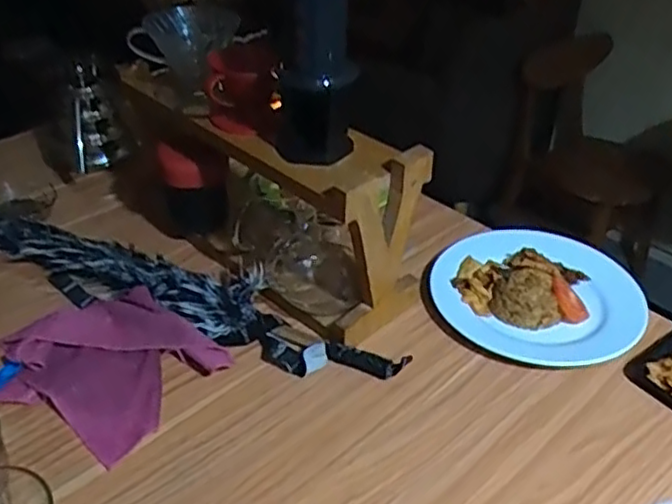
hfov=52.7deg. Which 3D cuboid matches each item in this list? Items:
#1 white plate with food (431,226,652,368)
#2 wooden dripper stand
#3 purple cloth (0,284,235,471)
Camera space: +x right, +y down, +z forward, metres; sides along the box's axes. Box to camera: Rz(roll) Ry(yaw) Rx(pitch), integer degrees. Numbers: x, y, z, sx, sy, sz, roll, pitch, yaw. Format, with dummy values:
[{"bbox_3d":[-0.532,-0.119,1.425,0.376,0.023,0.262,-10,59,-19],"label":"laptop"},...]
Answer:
[{"bbox_3d":[0.247,0.037,0.836,0.242,0.043,0.228,1,36,-1],"label":"white plate with food"},{"bbox_3d":[-0.092,-0.089,0.848,0.146,0.205,0.432,-28,45,-34],"label":"wooden dripper stand"},{"bbox_3d":[-0.247,0.116,0.731,0.213,0.032,0.188,20,40,24],"label":"purple cloth"}]

